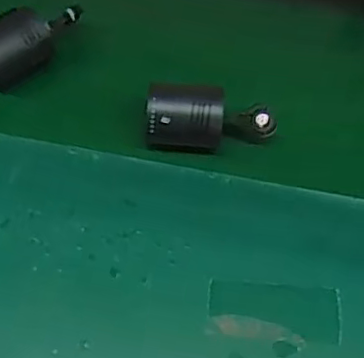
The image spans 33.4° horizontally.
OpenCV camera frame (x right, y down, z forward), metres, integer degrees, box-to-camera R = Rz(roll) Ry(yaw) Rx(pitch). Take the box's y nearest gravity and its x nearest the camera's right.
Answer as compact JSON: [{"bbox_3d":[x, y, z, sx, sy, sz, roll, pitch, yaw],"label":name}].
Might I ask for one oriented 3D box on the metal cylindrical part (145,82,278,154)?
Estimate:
[{"bbox_3d":[0.024,-0.054,0.535,0.111,0.063,0.053,-6,57,-4],"label":"metal cylindrical part"}]

